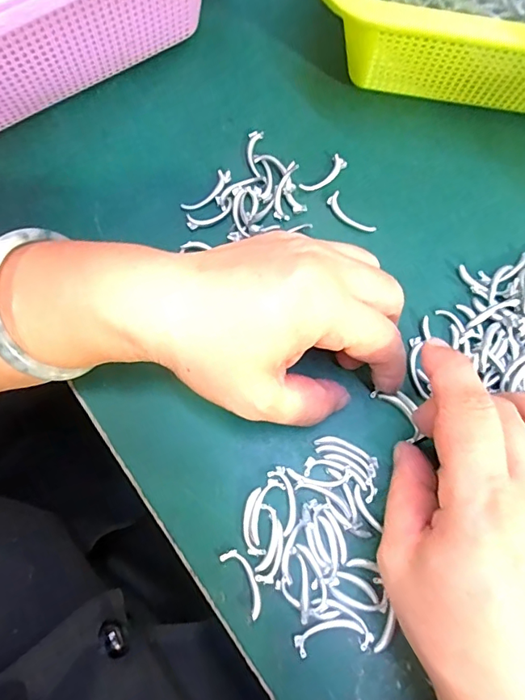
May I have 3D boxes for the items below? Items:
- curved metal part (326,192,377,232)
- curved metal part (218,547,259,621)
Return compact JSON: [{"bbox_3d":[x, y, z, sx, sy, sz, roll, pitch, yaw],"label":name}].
[{"bbox_3d":[0.048,-0.075,0.273,0.010,0.004,0.031,-41,77,-11],"label":"curved metal part"},{"bbox_3d":[-0.007,0.104,0.221,0.010,0.004,0.030,-30,76,-8],"label":"curved metal part"}]

